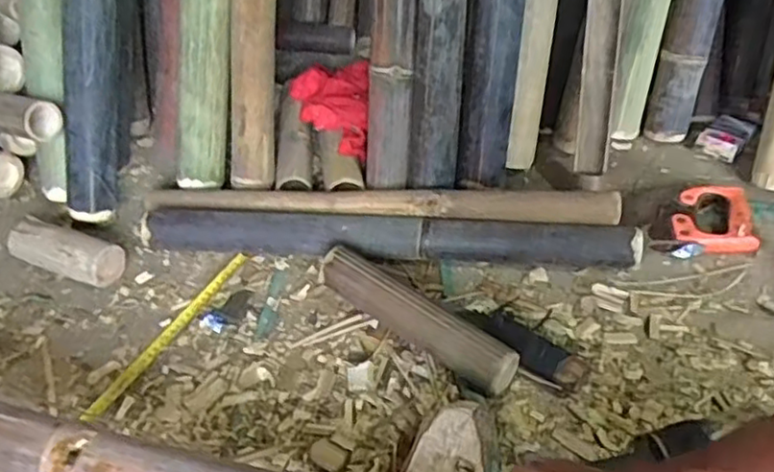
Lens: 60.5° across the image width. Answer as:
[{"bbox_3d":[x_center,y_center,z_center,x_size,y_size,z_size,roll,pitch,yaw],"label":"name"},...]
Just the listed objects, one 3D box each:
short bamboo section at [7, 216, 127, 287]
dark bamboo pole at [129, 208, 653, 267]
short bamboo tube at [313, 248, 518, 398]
[{"bbox_3d":[-0.437,0.022,0.902,0.177,0.063,0.054,16,46,20],"label":"short bamboo section"},{"bbox_3d":[-0.004,0.008,0.889,0.654,0.058,0.069,4,43,9],"label":"dark bamboo pole"},{"bbox_3d":[0.033,0.096,0.783,0.265,0.062,0.056,27,51,29],"label":"short bamboo tube"}]

